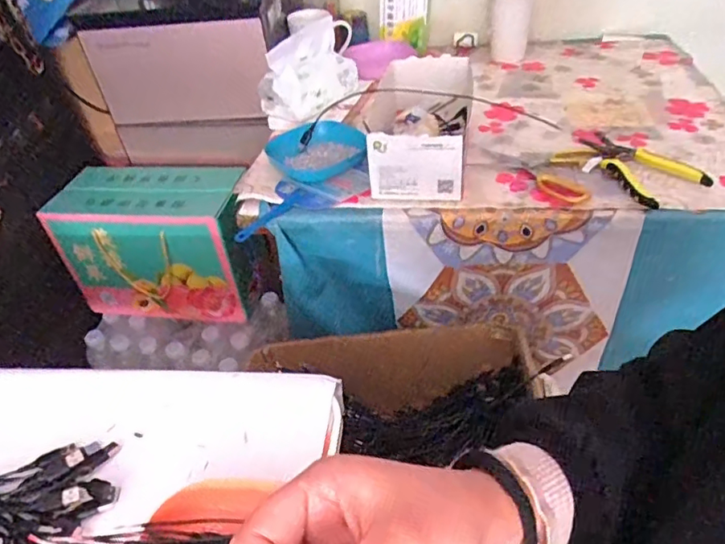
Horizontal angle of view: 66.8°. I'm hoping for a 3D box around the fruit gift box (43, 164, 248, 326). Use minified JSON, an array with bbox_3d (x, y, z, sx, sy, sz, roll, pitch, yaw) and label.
[{"bbox_3d":[-0.364,-0.055,1.029,0.330,0.235,0.166,3,42,10],"label":"fruit gift box"}]

